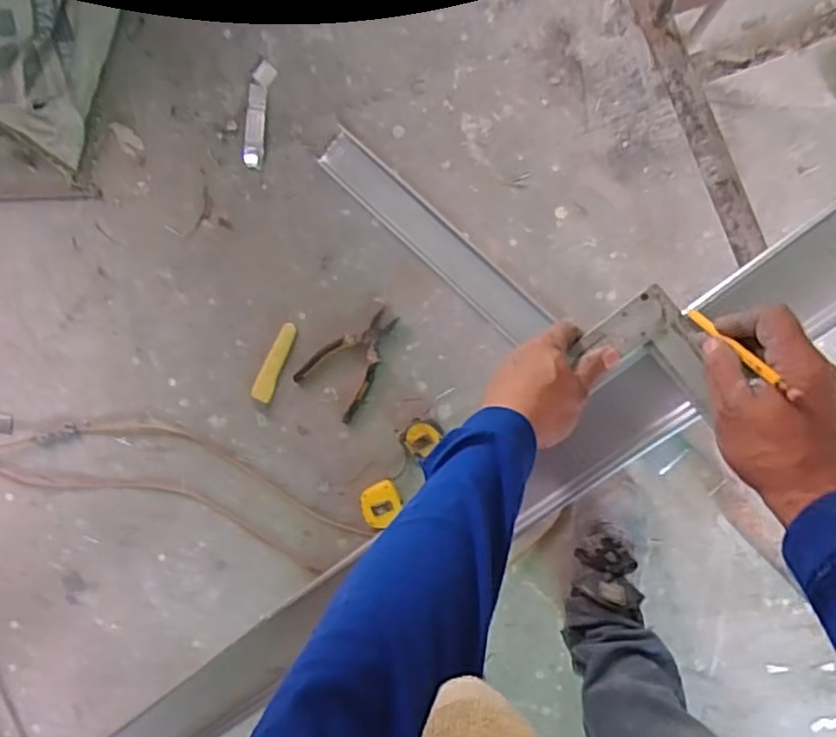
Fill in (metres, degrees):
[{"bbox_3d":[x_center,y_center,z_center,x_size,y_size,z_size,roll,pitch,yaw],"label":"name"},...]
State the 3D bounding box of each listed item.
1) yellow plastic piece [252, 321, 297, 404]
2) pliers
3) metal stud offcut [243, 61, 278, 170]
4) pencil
[{"bbox_3d":[-0.242,-0.010,1.074,0.036,0.013,0.139,23,94,8],"label":"yellow plastic piece"},{"bbox_3d":[-0.106,-0.019,1.046,0.116,0.012,0.184,40,96,7],"label":"pliers"},{"bbox_3d":[-0.266,-0.419,1.058,0.041,0.007,0.172,10,92,9],"label":"metal stud offcut"},{"bbox_3d":[0.210,-0.019,0.433,0.008,0.144,0.008,-24,113,8],"label":"pencil"}]

